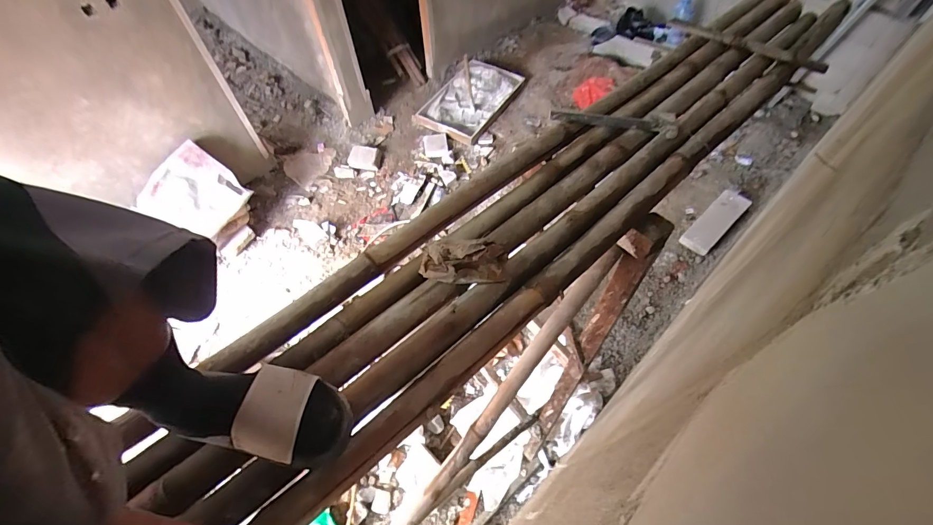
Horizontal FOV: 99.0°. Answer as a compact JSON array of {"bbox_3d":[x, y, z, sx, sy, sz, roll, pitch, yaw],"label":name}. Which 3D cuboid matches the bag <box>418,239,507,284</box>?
[{"bbox_3d":[-0.004,-0.010,0.650,0.142,0.082,0.076,0,56,3],"label":"bag"}]

